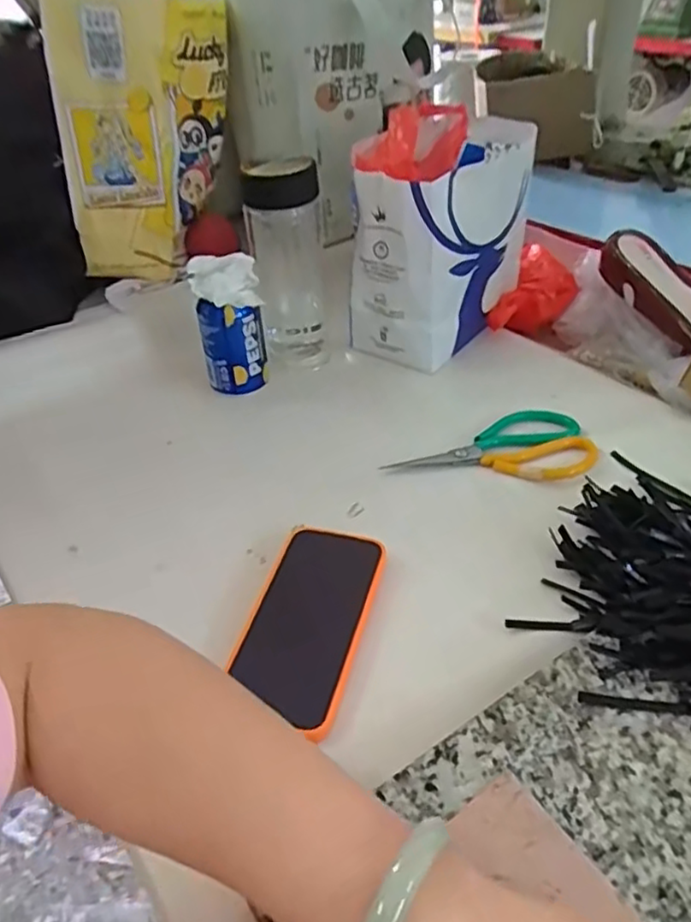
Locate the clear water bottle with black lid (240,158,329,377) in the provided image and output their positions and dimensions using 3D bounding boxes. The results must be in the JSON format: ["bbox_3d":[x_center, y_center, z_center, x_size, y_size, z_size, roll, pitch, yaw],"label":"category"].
[{"bbox_3d":[-0.061,-0.208,0.698,0.070,0.211,0.062,-3,39,0],"label":"clear water bottle with black lid"}]

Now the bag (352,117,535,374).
[{"bbox_3d":[0.112,-0.238,0.738,0.109,0.208,0.215,30,49,34],"label":"bag"}]

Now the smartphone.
[{"bbox_3d":[-0.027,0.111,0.474,0.079,0.014,0.164,8,41,14],"label":"smartphone"}]

